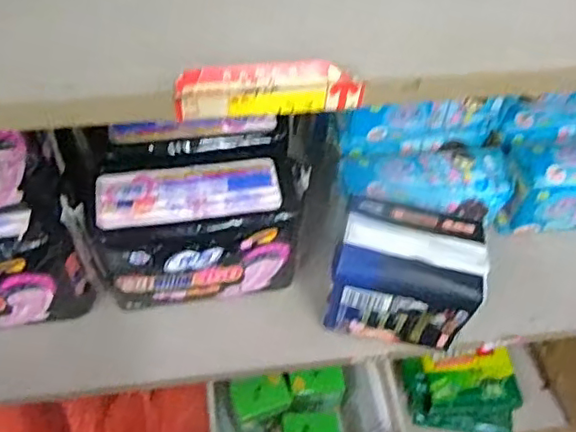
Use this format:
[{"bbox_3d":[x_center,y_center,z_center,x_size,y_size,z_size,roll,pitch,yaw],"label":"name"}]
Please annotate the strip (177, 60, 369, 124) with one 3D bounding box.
[{"bbox_3d":[-0.008,-0.059,0.286,0.087,0.026,0.009,-4,53,-7],"label":"strip"}]

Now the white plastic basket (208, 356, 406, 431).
[{"bbox_3d":[0.019,0.271,0.770,0.224,0.126,0.121,-5,53,-7],"label":"white plastic basket"}]

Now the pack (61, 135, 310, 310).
[{"bbox_3d":[-0.081,0.006,0.528,0.186,0.124,0.100,-7,53,-8],"label":"pack"}]

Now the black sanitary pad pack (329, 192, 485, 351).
[{"bbox_3d":[0.094,0.048,0.516,0.117,0.107,0.083,9,53,3],"label":"black sanitary pad pack"}]

